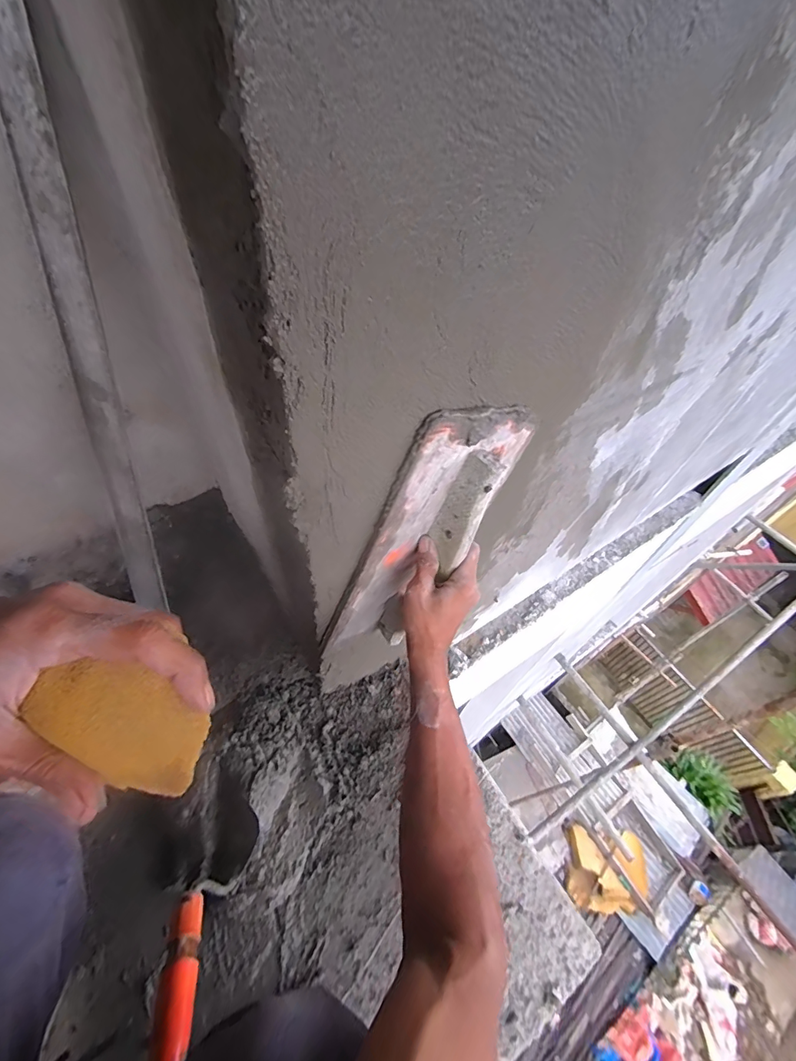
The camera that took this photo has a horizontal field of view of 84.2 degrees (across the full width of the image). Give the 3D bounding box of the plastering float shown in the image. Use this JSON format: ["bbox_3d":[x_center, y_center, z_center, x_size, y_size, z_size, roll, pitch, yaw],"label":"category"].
[{"bbox_3d":[0.024,0.027,0.444,0.143,0.315,0.046,-6,48,-44],"label":"plastering float"}]

